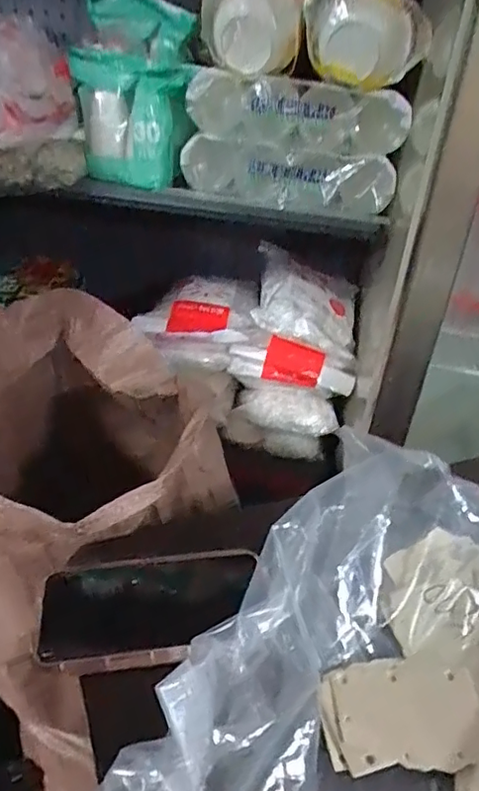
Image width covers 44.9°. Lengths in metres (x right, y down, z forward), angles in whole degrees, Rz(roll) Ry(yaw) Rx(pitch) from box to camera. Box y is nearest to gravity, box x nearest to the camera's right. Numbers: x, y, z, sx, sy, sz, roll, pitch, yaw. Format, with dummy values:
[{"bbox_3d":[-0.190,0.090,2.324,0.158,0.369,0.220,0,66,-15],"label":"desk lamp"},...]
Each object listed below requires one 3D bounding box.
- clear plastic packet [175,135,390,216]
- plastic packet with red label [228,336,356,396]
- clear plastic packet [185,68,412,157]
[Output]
[{"bbox_3d":[0.063,-0.288,0.761,0.269,0.068,0.062,11,33,10],"label":"clear plastic packet"},{"bbox_3d":[0.081,-0.046,0.893,0.192,0.072,0.034,11,33,10],"label":"plastic packet with red label"},{"bbox_3d":[0.073,-0.351,0.727,0.269,0.075,0.068,12,34,12],"label":"clear plastic packet"}]

